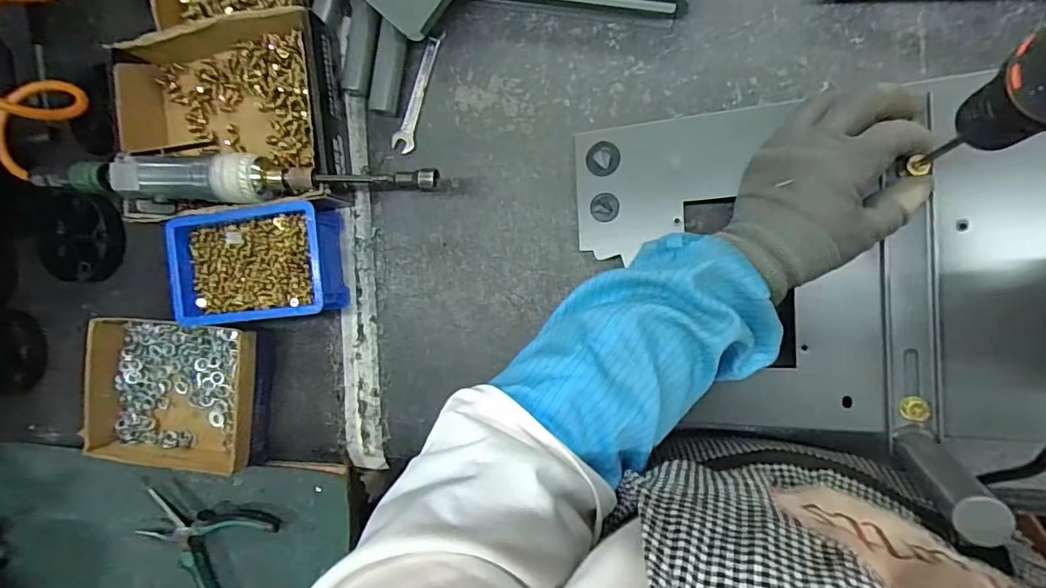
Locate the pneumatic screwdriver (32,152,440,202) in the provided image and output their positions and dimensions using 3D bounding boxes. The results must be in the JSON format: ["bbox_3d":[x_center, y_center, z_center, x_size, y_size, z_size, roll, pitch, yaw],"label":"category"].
[{"bbox_3d":[-0.258,-0.099,0.445,0.364,0.033,0.039,2,93,11],"label":"pneumatic screwdriver"}]

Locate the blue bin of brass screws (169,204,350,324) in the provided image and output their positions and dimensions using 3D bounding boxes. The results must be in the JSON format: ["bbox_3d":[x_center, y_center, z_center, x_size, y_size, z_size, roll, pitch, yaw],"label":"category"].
[{"bbox_3d":[-0.244,-0.027,0.478,0.146,0.048,0.099,-6,92,10],"label":"blue bin of brass screws"}]

